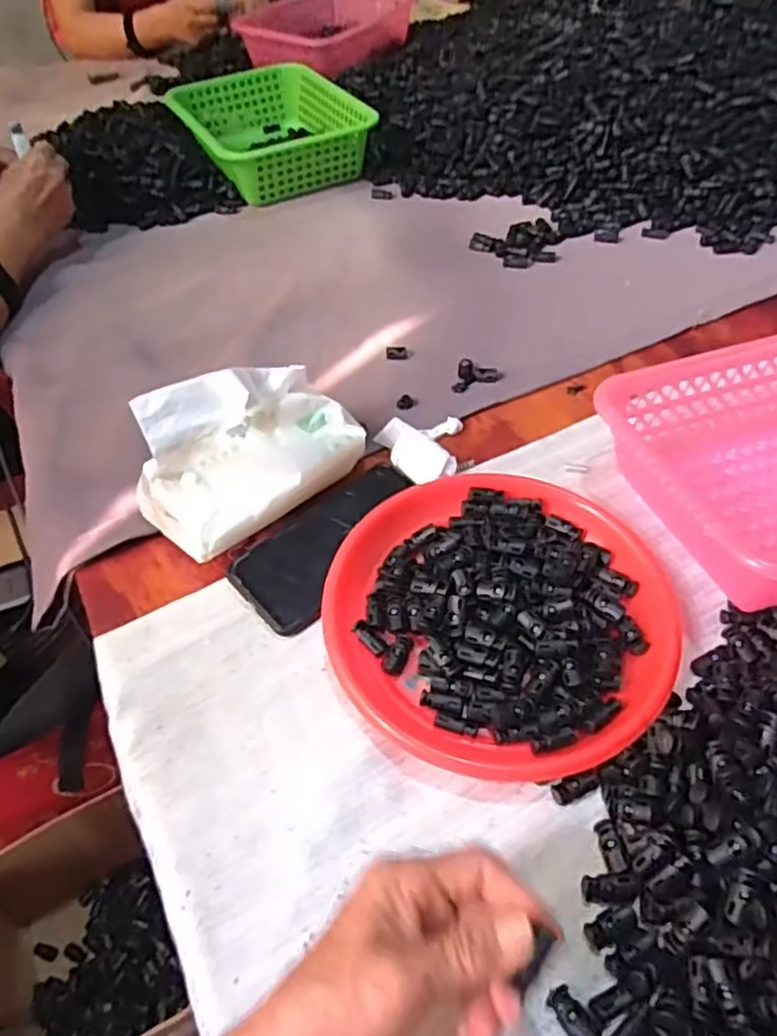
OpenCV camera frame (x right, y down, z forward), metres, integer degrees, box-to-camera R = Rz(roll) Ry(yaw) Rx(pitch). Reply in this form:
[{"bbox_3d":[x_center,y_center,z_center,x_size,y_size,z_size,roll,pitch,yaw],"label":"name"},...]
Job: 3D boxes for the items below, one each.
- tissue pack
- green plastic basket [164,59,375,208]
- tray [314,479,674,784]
[{"bbox_3d":[-0.108,-0.052,0.541,0.167,0.100,0.089,-35,57,-23],"label":"tissue pack"},{"bbox_3d":[-0.161,-0.538,0.976,0.216,0.073,0.269,-25,53,-16],"label":"green plastic basket"},{"bbox_3d":[0.075,0.061,0.480,0.222,0.027,0.218,-2,50,2],"label":"tray"}]

